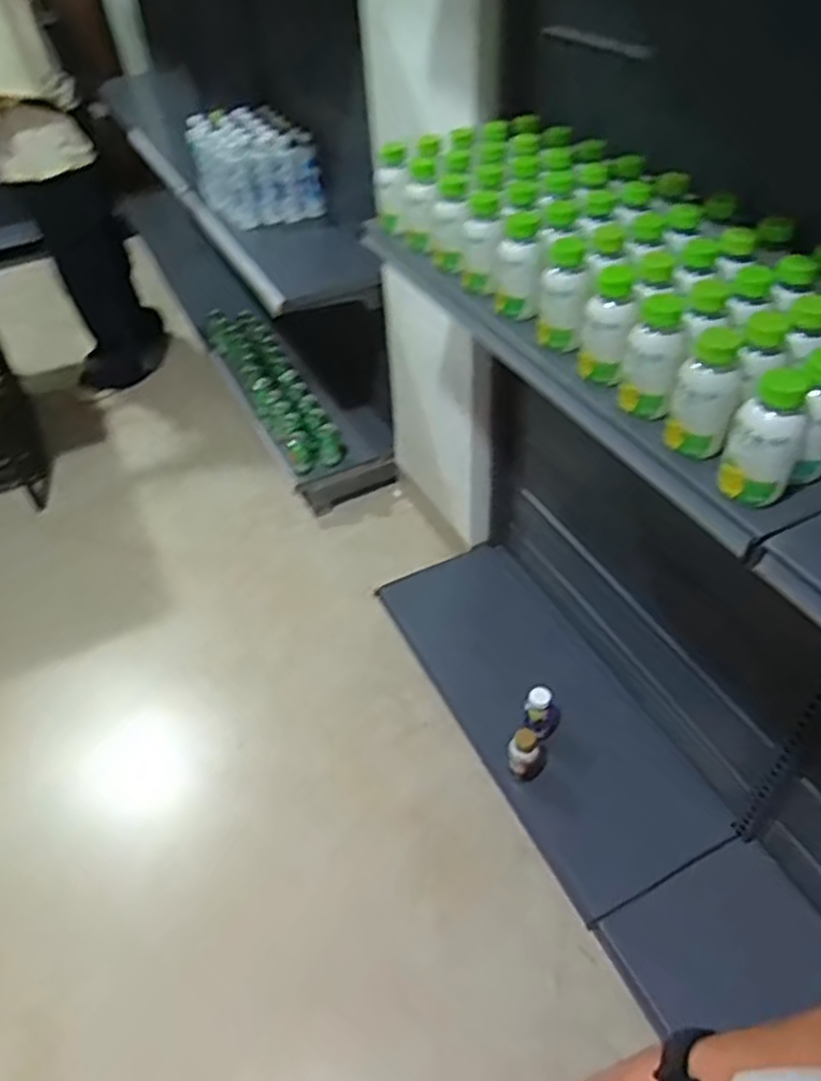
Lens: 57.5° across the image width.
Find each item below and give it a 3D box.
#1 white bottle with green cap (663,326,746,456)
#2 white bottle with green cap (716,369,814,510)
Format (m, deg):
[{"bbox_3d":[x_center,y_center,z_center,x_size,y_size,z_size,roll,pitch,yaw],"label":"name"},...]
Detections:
[{"bbox_3d":[0.294,-0.153,0.740,0.058,0.127,0.064,15,48,18],"label":"white bottle with green cap"},{"bbox_3d":[0.326,-0.095,0.688,0.061,0.124,0.052,16,48,19],"label":"white bottle with green cap"}]

